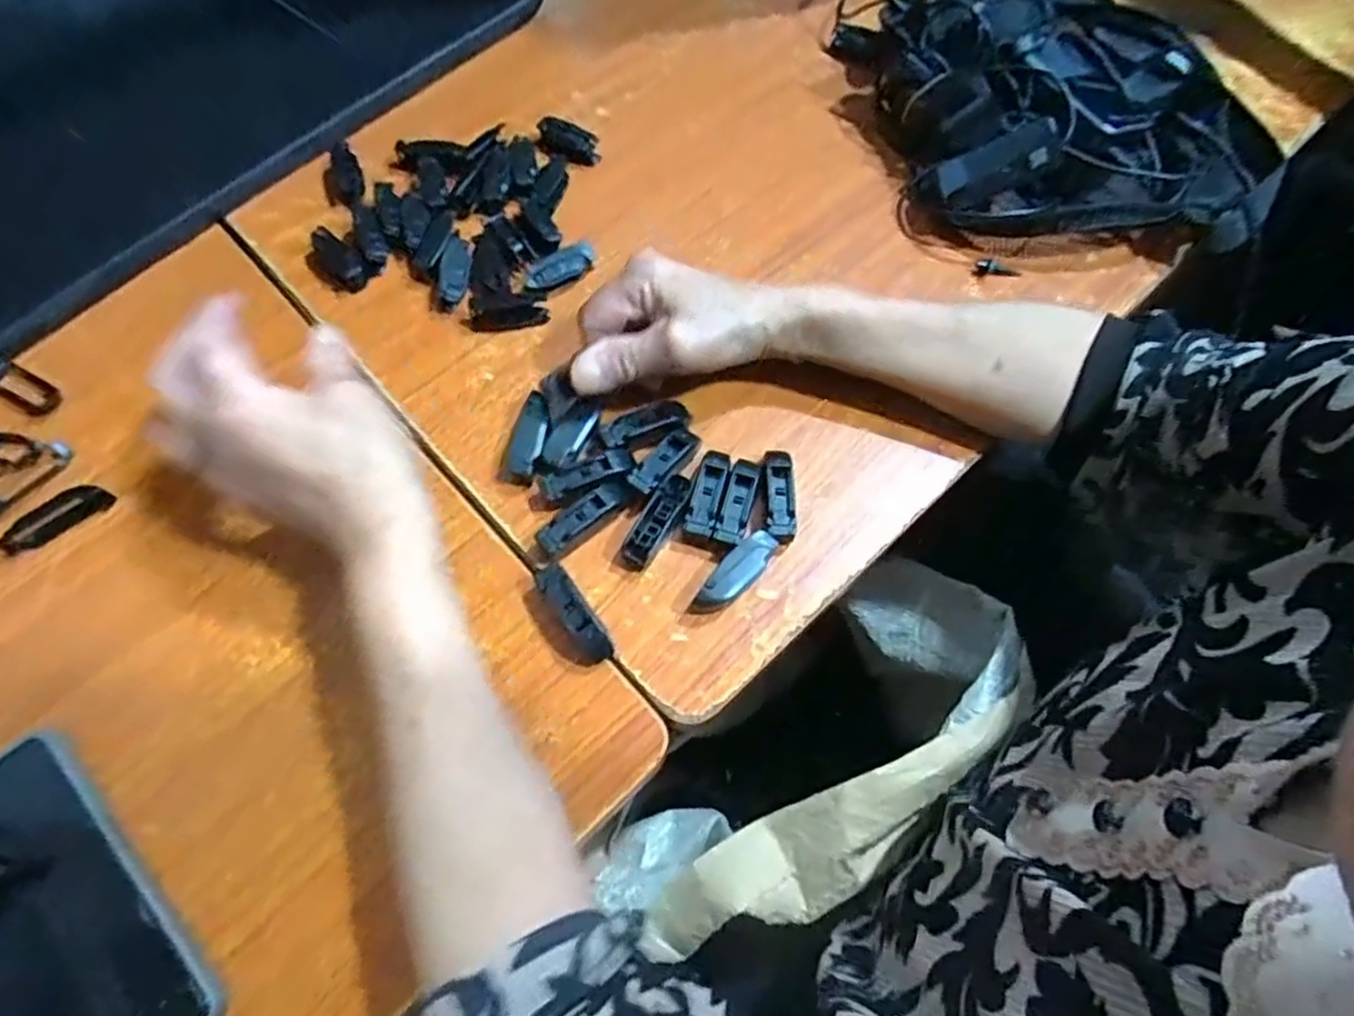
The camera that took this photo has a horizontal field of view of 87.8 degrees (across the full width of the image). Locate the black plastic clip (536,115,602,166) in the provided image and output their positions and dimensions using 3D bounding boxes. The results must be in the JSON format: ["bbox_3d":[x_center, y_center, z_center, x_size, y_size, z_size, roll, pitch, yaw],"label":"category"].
[{"bbox_3d":[-0.081,-0.263,0.506,0.049,0.017,0.026,31,69,13],"label":"black plastic clip"}]

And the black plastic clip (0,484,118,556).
[{"bbox_3d":[-0.341,0.005,0.385,0.056,0.011,0.014,-33,70,-14],"label":"black plastic clip"}]

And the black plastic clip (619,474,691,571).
[{"bbox_3d":[-0.012,0.007,0.385,0.016,0.012,0.056,30,69,13],"label":"black plastic clip"}]

